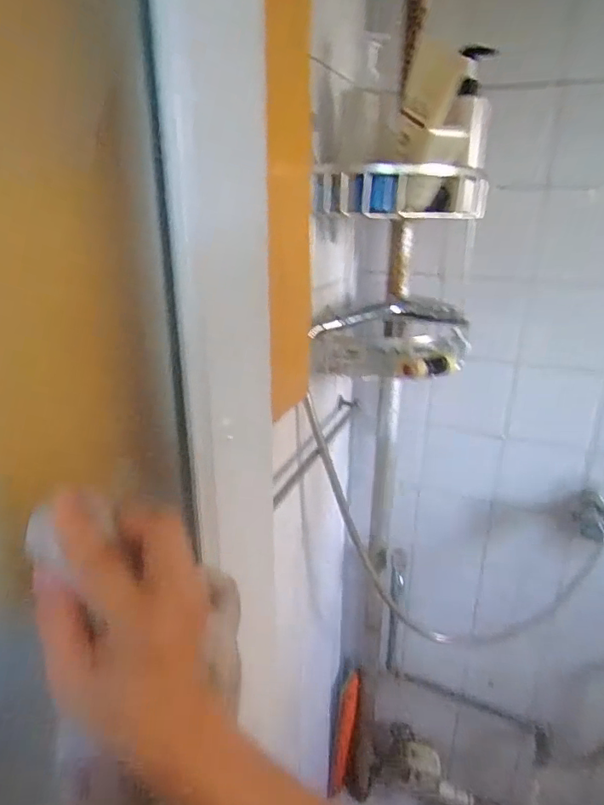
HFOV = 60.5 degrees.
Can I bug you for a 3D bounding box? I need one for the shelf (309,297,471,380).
[{"bbox_3d":[0.160,-0.113,0.842,0.204,0.094,0.304,10,23,22],"label":"shelf"}]

